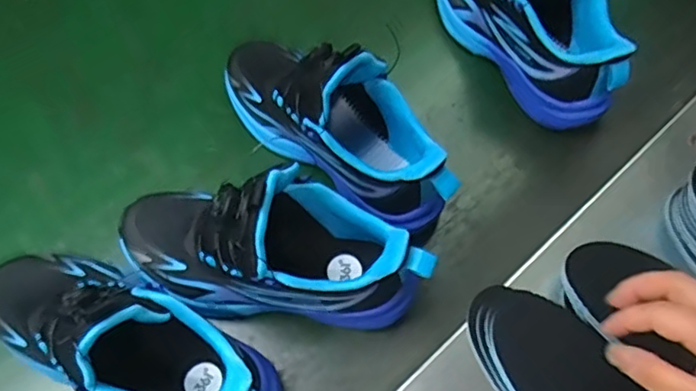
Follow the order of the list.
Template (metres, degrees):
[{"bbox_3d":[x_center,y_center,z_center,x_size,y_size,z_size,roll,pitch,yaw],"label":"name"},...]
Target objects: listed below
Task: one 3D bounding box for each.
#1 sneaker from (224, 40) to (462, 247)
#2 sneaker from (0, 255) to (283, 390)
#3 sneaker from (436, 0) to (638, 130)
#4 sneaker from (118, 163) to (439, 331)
[{"bbox_3d":[-0.011,-0.068,0.501,0.236,0.143,0.081,40,70,14],"label":"sneaker"},{"bbox_3d":[-0.153,0.091,0.410,0.236,0.123,0.086,24,64,12],"label":"sneaker"},{"bbox_3d":[0.165,-0.176,0.549,0.082,0.138,0.230,-25,65,-13],"label":"sneaker"},{"bbox_3d":[-0.059,0.030,0.436,0.231,0.127,0.088,6,66,0],"label":"sneaker"}]

